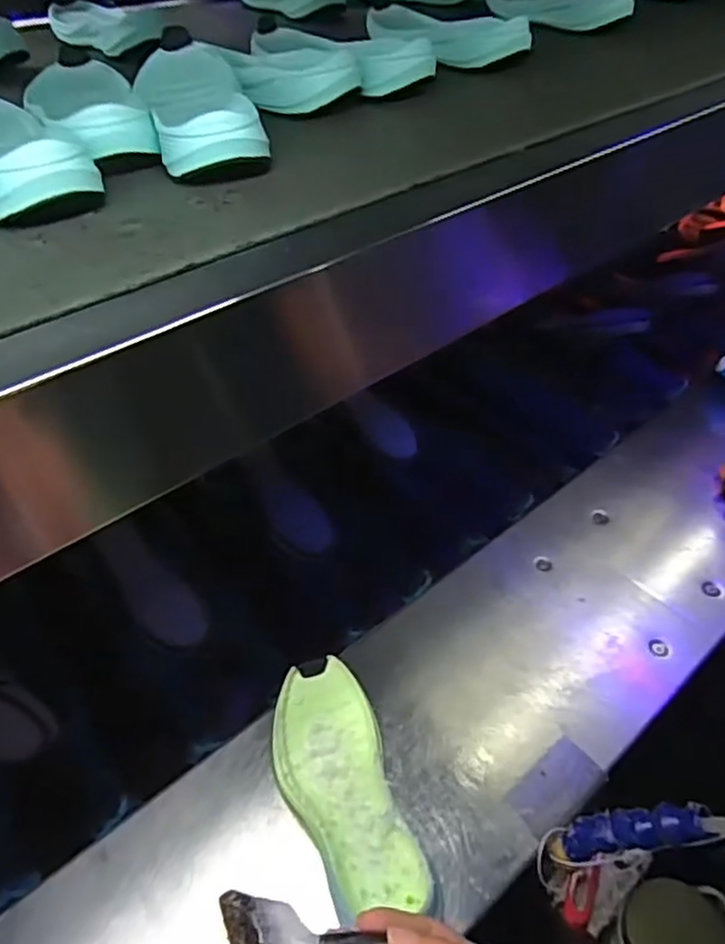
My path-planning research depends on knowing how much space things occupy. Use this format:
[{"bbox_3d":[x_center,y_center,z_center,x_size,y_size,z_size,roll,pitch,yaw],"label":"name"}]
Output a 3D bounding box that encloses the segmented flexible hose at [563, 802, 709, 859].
[{"bbox_3d":[0.184,0.251,0.454,0.018,0.124,0.024,31,46,-12],"label":"segmented flexible hose"}]

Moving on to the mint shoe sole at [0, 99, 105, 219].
[{"bbox_3d":[-0.251,-0.224,0.440,0.088,0.037,0.212,-29,52,-25],"label":"mint shoe sole"}]

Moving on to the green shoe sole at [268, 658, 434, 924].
[{"bbox_3d":[-0.019,0.261,0.539,0.094,0.042,0.213,-13,47,-12],"label":"green shoe sole"}]

